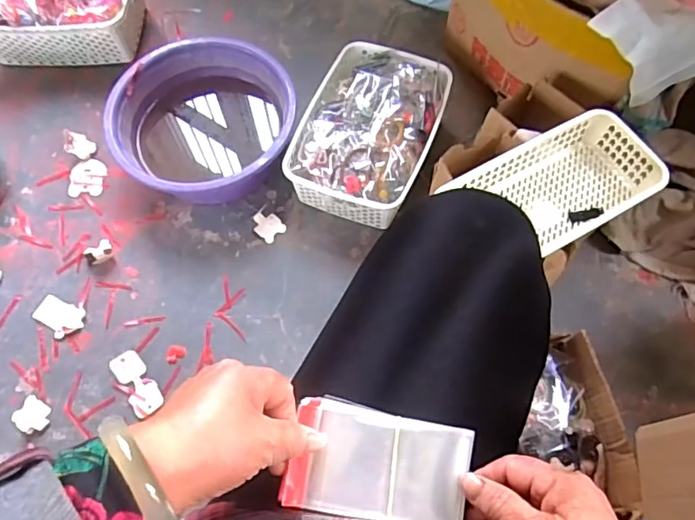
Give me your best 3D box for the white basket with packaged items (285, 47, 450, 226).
[{"bbox_3d":[0.038,-0.205,0.894,0.199,0.106,0.308,19,67,9],"label":"white basket with packaged items"}]

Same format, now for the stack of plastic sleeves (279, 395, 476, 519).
[{"bbox_3d":[0.021,0.130,0.347,0.110,0.018,0.065,11,66,6],"label":"stack of plastic sleeves"}]

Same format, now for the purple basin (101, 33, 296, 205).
[{"bbox_3d":[-0.238,-0.224,0.895,0.278,0.126,0.261,0,66,1],"label":"purple basin"}]

